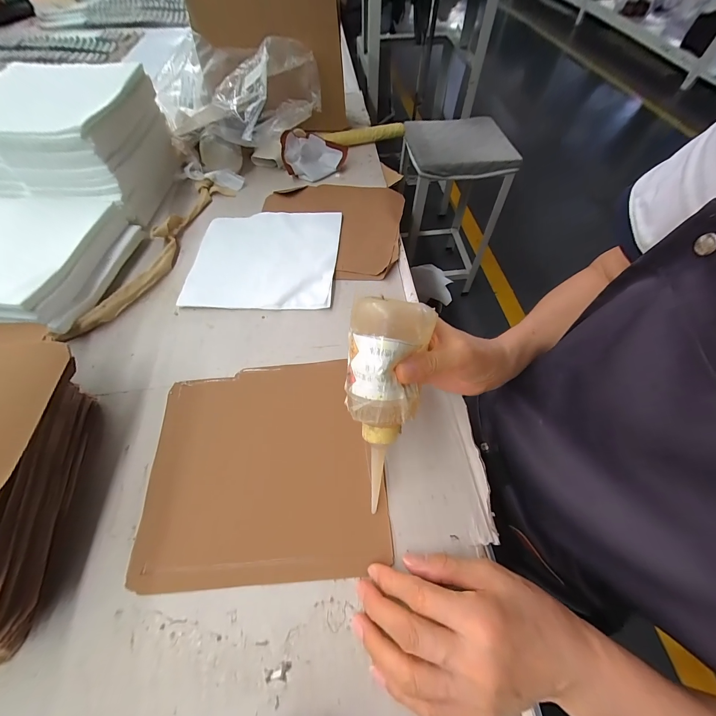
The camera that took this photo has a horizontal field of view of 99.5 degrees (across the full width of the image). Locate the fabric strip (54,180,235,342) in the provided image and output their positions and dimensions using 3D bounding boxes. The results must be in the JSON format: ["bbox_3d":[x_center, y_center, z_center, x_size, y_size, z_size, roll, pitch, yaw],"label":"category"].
[{"bbox_3d":[-0.286,-0.160,0.437,0.055,0.030,0.334,10,60,9],"label":"fabric strip"}]

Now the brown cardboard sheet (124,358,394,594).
[{"bbox_3d":[-0.090,0.099,0.299,0.218,0.011,0.197,-6,59,0],"label":"brown cardboard sheet"}]

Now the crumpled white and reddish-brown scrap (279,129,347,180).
[{"bbox_3d":[-0.076,-0.351,0.532,0.111,0.016,0.071,-3,101,-18],"label":"crumpled white and reddish-brown scrap"}]

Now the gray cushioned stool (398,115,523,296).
[{"bbox_3d":[0.336,-0.573,1.171,0.346,0.507,0.333,-1,59,-1],"label":"gray cushioned stool"}]

